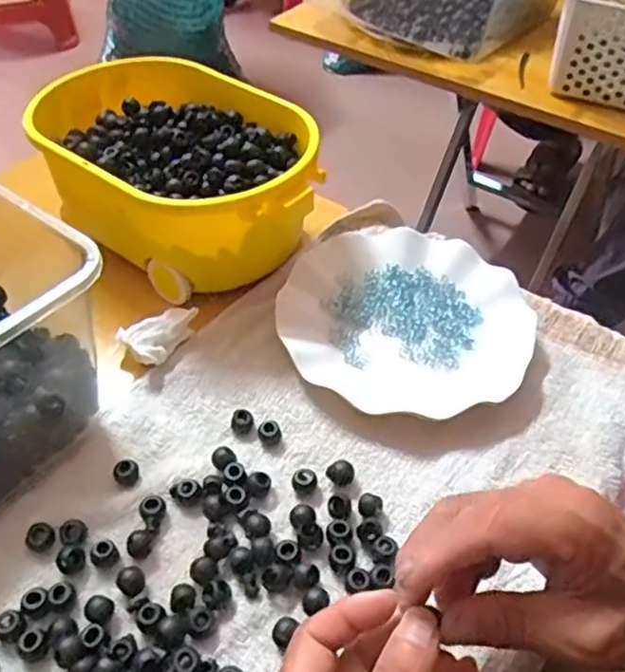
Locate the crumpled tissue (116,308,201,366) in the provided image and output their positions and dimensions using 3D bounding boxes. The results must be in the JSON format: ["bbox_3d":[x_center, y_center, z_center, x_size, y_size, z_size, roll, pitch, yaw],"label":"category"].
[{"bbox_3d":[-0.106,0.003,0.486,0.057,0.021,0.031,-20,50,-19],"label":"crumpled tissue"}]

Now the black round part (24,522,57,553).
[{"bbox_3d":[-0.156,0.115,0.389,0.015,0.010,0.017,-31,56,-26],"label":"black round part"}]

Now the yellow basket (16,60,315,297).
[{"bbox_3d":[-0.106,-0.132,0.552,0.249,0.093,0.164,30,53,24],"label":"yellow basket"}]

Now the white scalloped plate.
[{"bbox_3d":[0.068,-0.016,0.508,0.178,0.024,0.180,1,46,-1],"label":"white scalloped plate"}]

